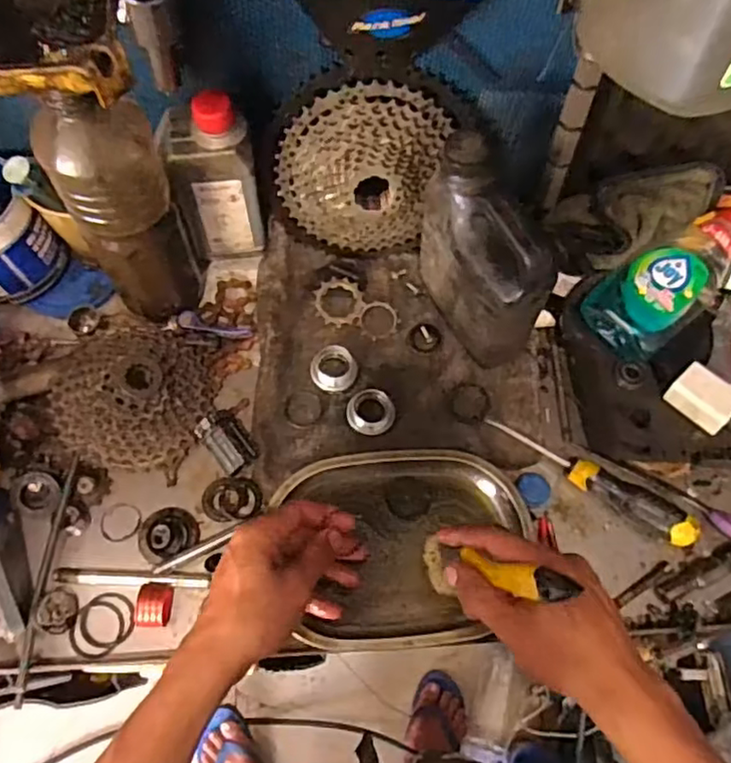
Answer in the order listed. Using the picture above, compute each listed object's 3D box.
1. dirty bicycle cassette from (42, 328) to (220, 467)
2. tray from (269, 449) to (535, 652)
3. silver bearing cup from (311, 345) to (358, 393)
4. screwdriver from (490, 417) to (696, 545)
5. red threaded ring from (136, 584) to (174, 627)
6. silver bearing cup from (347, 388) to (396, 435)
[{"bbox_3d":[-0.203,0.006,0.552,0.121,0.052,0.133,1,68,-3],"label":"dirty bicycle cassette"},{"bbox_3d":[0.036,0.137,0.537,0.196,0.039,0.159,-2,68,-4],"label":"tray"},{"bbox_3d":[-0.029,-0.011,0.592,0.040,0.020,0.039,1,68,-3],"label":"silver bearing cup"},{"bbox_3d":[0.199,0.082,0.565,0.191,0.032,0.032,34,70,10],"label":"screwdriver"},{"bbox_3d":[-0.165,0.175,0.501,0.024,0.027,0.031,2,68,-2],"label":"red threaded ring"},{"bbox_3d":[0.005,0.027,0.581,0.043,0.020,0.038,22,69,6],"label":"silver bearing cup"}]

